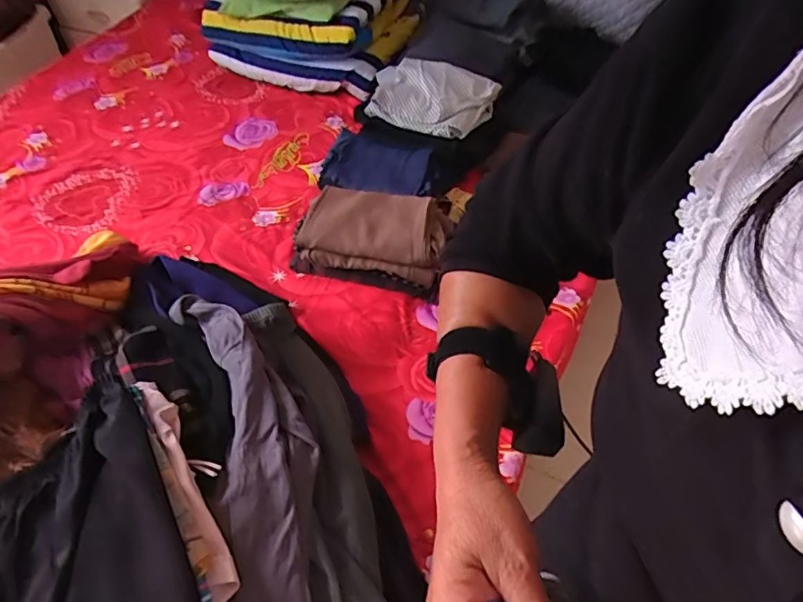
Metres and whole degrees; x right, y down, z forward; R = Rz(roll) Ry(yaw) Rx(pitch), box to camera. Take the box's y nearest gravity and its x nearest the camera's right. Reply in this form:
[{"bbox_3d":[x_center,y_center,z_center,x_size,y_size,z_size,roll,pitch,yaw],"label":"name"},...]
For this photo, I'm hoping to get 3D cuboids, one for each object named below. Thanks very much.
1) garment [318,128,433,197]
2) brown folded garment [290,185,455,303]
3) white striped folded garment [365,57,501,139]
[{"bbox_3d":[-0.058,-0.297,1.217,0.250,0.042,0.176,18,55,16],"label":"garment"},{"bbox_3d":[-0.061,-0.132,1.100,0.301,0.106,0.177,10,53,11],"label":"brown folded garment"},{"bbox_3d":[0.071,-0.483,1.275,0.270,0.071,0.202,21,56,18],"label":"white striped folded garment"}]

